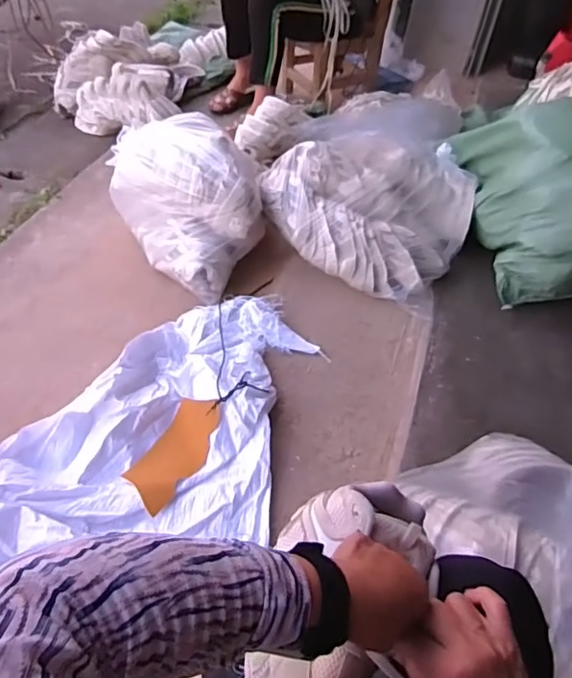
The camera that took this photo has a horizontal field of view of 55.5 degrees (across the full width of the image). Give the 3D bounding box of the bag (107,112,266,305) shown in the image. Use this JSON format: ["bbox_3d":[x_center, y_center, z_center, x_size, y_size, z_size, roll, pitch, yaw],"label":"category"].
[{"bbox_3d":[-0.238,-0.377,1.417,0.332,0.242,0.468,-27,57,-26],"label":"bag"}]

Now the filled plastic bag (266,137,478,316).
[{"bbox_3d":[0.243,-0.378,1.472,0.490,0.236,0.518,23,51,14],"label":"filled plastic bag"}]

